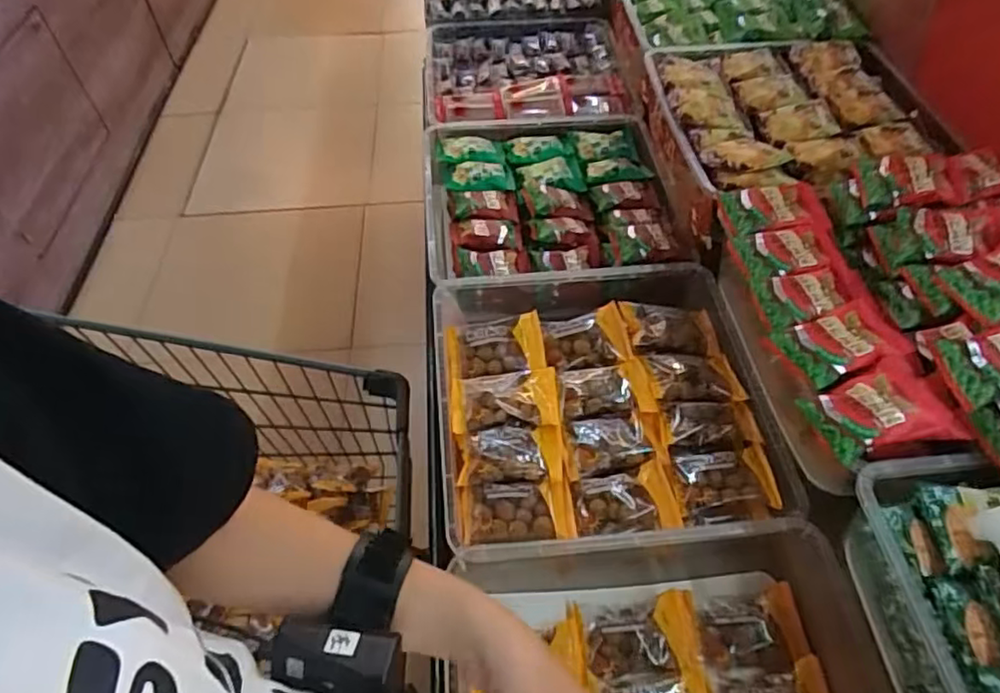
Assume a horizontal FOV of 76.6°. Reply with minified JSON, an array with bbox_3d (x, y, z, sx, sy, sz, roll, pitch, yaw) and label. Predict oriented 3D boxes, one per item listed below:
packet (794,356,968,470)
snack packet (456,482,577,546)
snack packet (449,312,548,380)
[{"bbox_3d":[0.280,0.045,0.455,0.106,0.022,0.063,-15,53,-10],"label":"packet"},{"bbox_3d":[0.012,0.143,0.542,0.094,0.017,0.056,-3,52,-1],"label":"snack packet"},{"bbox_3d":[-0.004,0.001,0.635,0.096,0.033,0.057,-2,52,0],"label":"snack packet"}]

